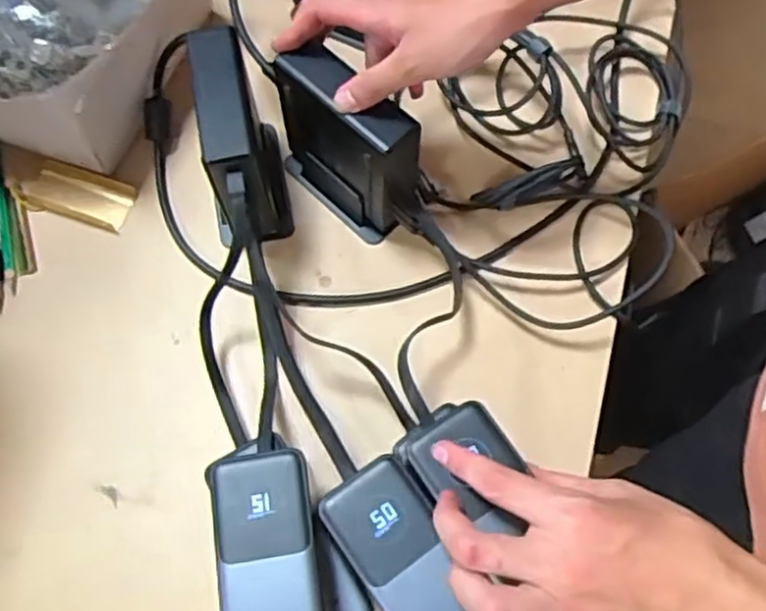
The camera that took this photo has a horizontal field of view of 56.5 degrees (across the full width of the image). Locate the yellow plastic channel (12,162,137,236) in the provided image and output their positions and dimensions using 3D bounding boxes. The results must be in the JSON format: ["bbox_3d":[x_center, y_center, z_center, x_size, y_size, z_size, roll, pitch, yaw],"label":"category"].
[{"bbox_3d":[-0.242,-0.087,0.564,0.092,0.005,0.042,18,70,6],"label":"yellow plastic channel"}]

